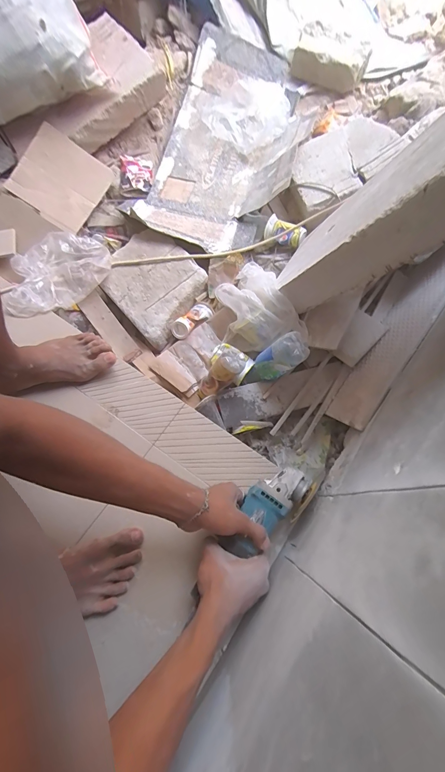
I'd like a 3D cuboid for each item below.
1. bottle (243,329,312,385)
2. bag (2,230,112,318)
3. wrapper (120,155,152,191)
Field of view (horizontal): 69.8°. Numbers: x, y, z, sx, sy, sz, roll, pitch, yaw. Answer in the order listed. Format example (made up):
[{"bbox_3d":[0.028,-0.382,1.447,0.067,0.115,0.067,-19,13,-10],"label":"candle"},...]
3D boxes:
[{"bbox_3d":[0.101,-0.043,0.631,0.051,0.157,0.060,-4,64,-41],"label":"bottle"},{"bbox_3d":[-0.377,-0.259,0.717,0.239,0.035,0.171,-28,72,-10],"label":"bag"},{"bbox_3d":[-0.223,-0.555,0.822,0.079,0.045,0.099,-2,70,-1],"label":"wrapper"}]

